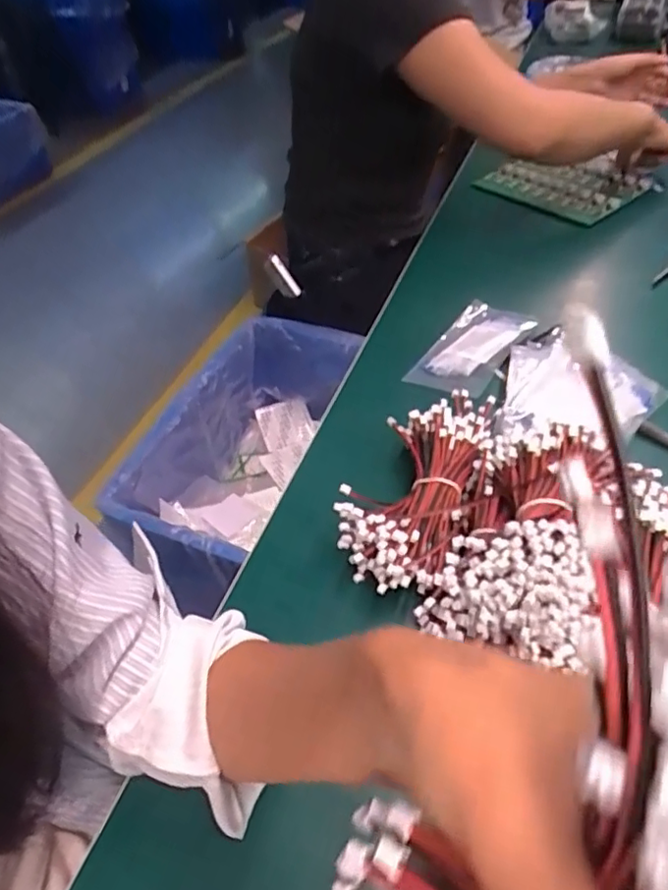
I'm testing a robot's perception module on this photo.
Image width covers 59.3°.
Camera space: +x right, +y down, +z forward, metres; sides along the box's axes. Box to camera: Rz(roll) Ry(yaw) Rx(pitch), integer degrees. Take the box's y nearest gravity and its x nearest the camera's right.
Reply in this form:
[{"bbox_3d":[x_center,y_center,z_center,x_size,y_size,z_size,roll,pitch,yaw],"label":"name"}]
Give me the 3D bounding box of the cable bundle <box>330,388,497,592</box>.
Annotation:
[{"bbox_3d":[0.068,0.026,0.470,0.086,0.054,0.195,18,50,17],"label":"cable bundle"}]

